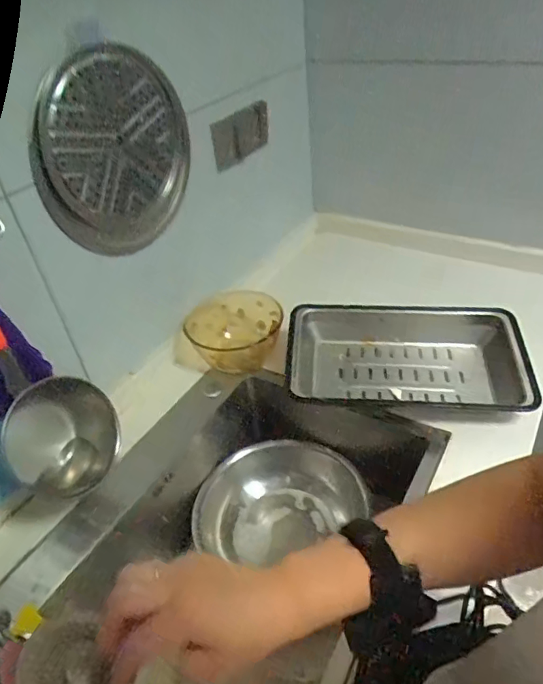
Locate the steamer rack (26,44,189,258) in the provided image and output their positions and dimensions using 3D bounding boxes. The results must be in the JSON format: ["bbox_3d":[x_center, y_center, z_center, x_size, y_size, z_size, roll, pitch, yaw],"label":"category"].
[{"bbox_3d":[-0.209,-0.265,0.693,0.028,0.246,0.250,20,46,30],"label":"steamer rack"}]

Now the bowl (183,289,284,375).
[{"bbox_3d":[-0.064,-0.008,0.906,0.156,0.095,0.152,-5,39,4],"label":"bowl"}]

